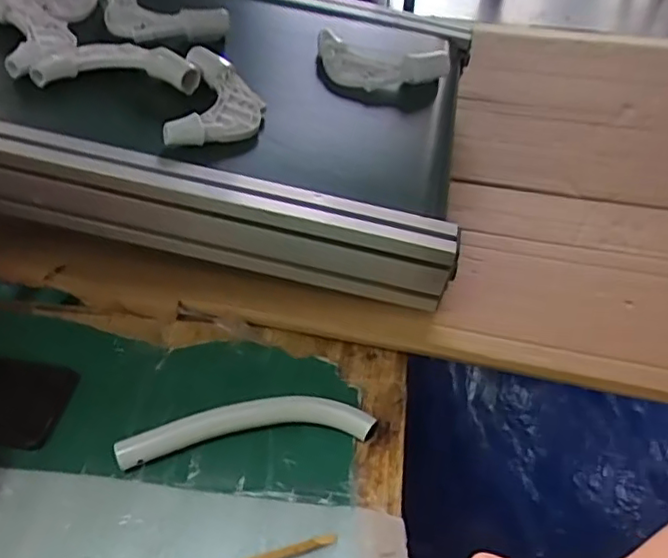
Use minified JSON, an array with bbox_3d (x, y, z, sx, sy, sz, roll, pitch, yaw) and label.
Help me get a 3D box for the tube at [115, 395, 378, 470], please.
[{"bbox_3d":[-0.071,0.123,0.511,0.202,0.023,0.038,-4,47,-8],"label":"tube"}]

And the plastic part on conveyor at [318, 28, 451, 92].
[{"bbox_3d":[0.064,-0.272,0.786,0.170,0.046,0.101,5,47,0],"label":"plastic part on conveyor"}]

